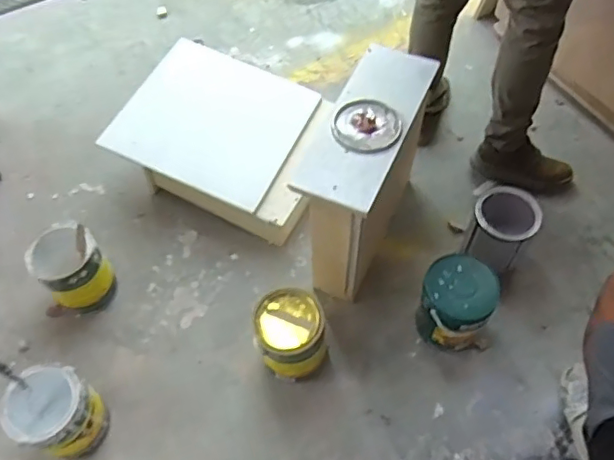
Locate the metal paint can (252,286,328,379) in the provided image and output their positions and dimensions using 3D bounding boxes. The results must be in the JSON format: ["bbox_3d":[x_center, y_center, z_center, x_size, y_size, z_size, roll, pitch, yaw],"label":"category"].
[{"bbox_3d":[-0.039,0.245,1.325,0.156,0.190,0.167,0,57,0],"label":"metal paint can"}]

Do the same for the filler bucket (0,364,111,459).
[{"bbox_3d":[-0.572,0.423,1.287,0.176,0.216,0.166,0,57,0],"label":"filler bucket"}]

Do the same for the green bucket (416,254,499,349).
[{"bbox_3d":[0.377,0.189,1.404,0.187,0.229,0.180,0,57,0],"label":"green bucket"}]

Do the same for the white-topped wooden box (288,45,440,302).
[{"bbox_3d":[0.138,-0.119,1.442,0.185,0.483,0.516,22,60,14],"label":"white-topped wooden box"}]

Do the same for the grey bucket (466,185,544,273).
[{"bbox_3d":[0.510,0.002,1.492,0.155,0.228,0.167,0,57,0],"label":"grey bucket"}]

